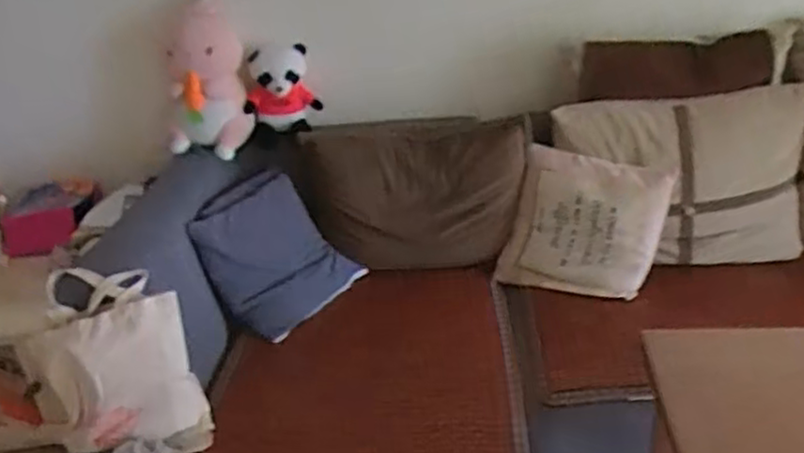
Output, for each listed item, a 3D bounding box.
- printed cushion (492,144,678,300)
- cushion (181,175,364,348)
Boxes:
[{"bbox_3d":[0.474,0.004,1.870,0.377,0.374,0.106,16,1,24],"label":"printed cushion"},{"bbox_3d":[-0.347,0.060,1.891,0.418,0.092,0.376,47,49,6],"label":"cushion"}]

